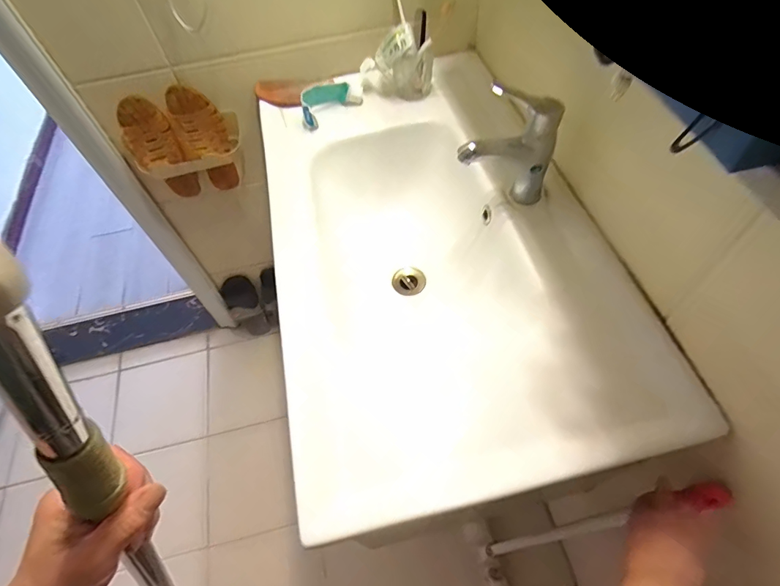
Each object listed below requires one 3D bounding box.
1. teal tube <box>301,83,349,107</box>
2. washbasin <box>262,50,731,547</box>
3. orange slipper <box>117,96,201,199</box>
[{"bbox_3d":[-0.123,-0.368,0.818,0.088,0.039,0.027,-27,57,-14],"label":"teal tube"},{"bbox_3d":[0.066,-0.067,0.715,0.459,0.203,0.757,-13,55,-5],"label":"washbasin"},{"bbox_3d":[-0.474,-0.278,0.892,0.107,0.229,0.053,-6,54,1],"label":"orange slipper"}]

